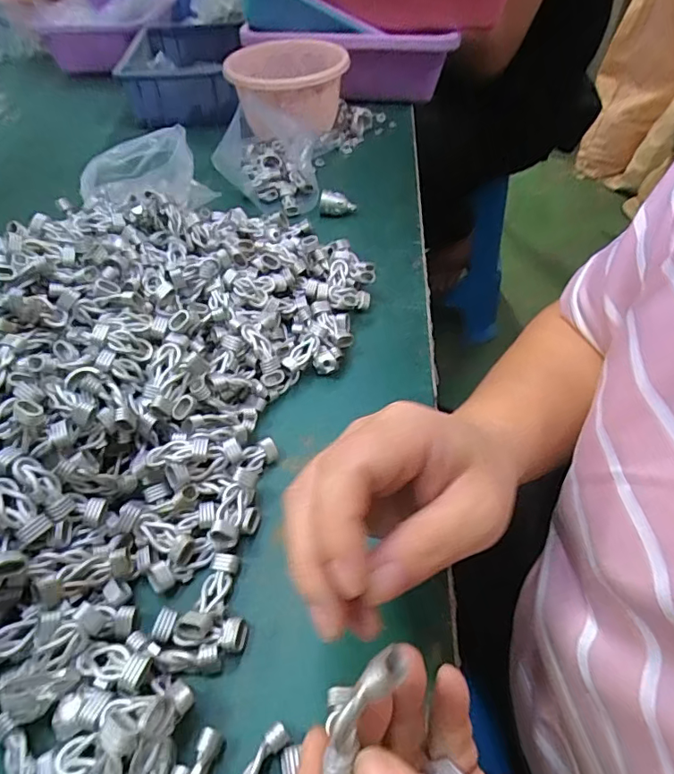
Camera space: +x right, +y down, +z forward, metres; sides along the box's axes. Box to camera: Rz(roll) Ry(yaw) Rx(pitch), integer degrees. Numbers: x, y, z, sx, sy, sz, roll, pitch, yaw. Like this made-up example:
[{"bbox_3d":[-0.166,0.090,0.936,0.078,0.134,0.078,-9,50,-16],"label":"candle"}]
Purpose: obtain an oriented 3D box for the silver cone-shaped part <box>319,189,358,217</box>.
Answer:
[{"bbox_3d":[0.001,-0.185,0.513,0.036,0.021,0.015,-1,47,0],"label":"silver cone-shaped part"}]

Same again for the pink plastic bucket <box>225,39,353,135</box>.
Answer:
[{"bbox_3d":[-0.053,-0.326,0.577,0.132,0.078,0.122,-1,47,1],"label":"pink plastic bucket"}]

